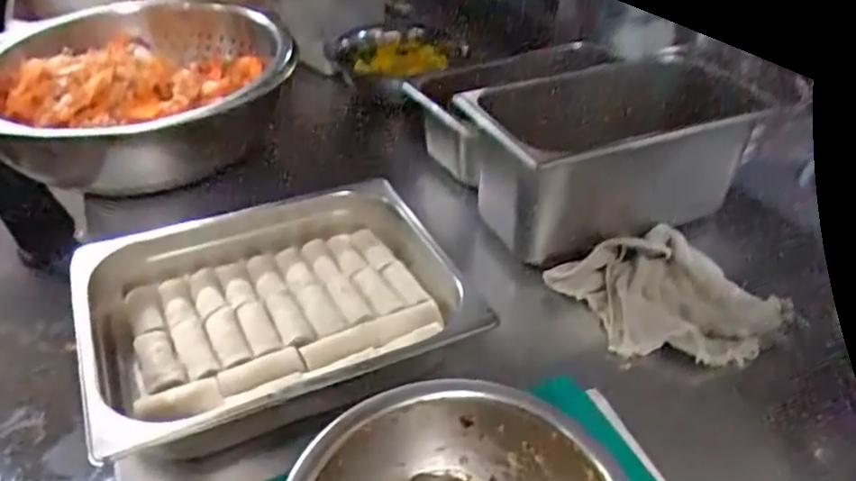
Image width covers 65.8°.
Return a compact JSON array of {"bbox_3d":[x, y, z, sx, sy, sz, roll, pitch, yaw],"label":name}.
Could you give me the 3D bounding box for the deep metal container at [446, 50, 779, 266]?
[{"bbox_3d":[0.192,-0.096,0.745,0.278,0.132,0.164,-15,40,-19],"label":"deep metal container"}]

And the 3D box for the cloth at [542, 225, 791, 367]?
[{"bbox_3d":[0.241,0.054,0.660,0.174,0.040,0.169,-18,41,-22],"label":"cloth"}]

